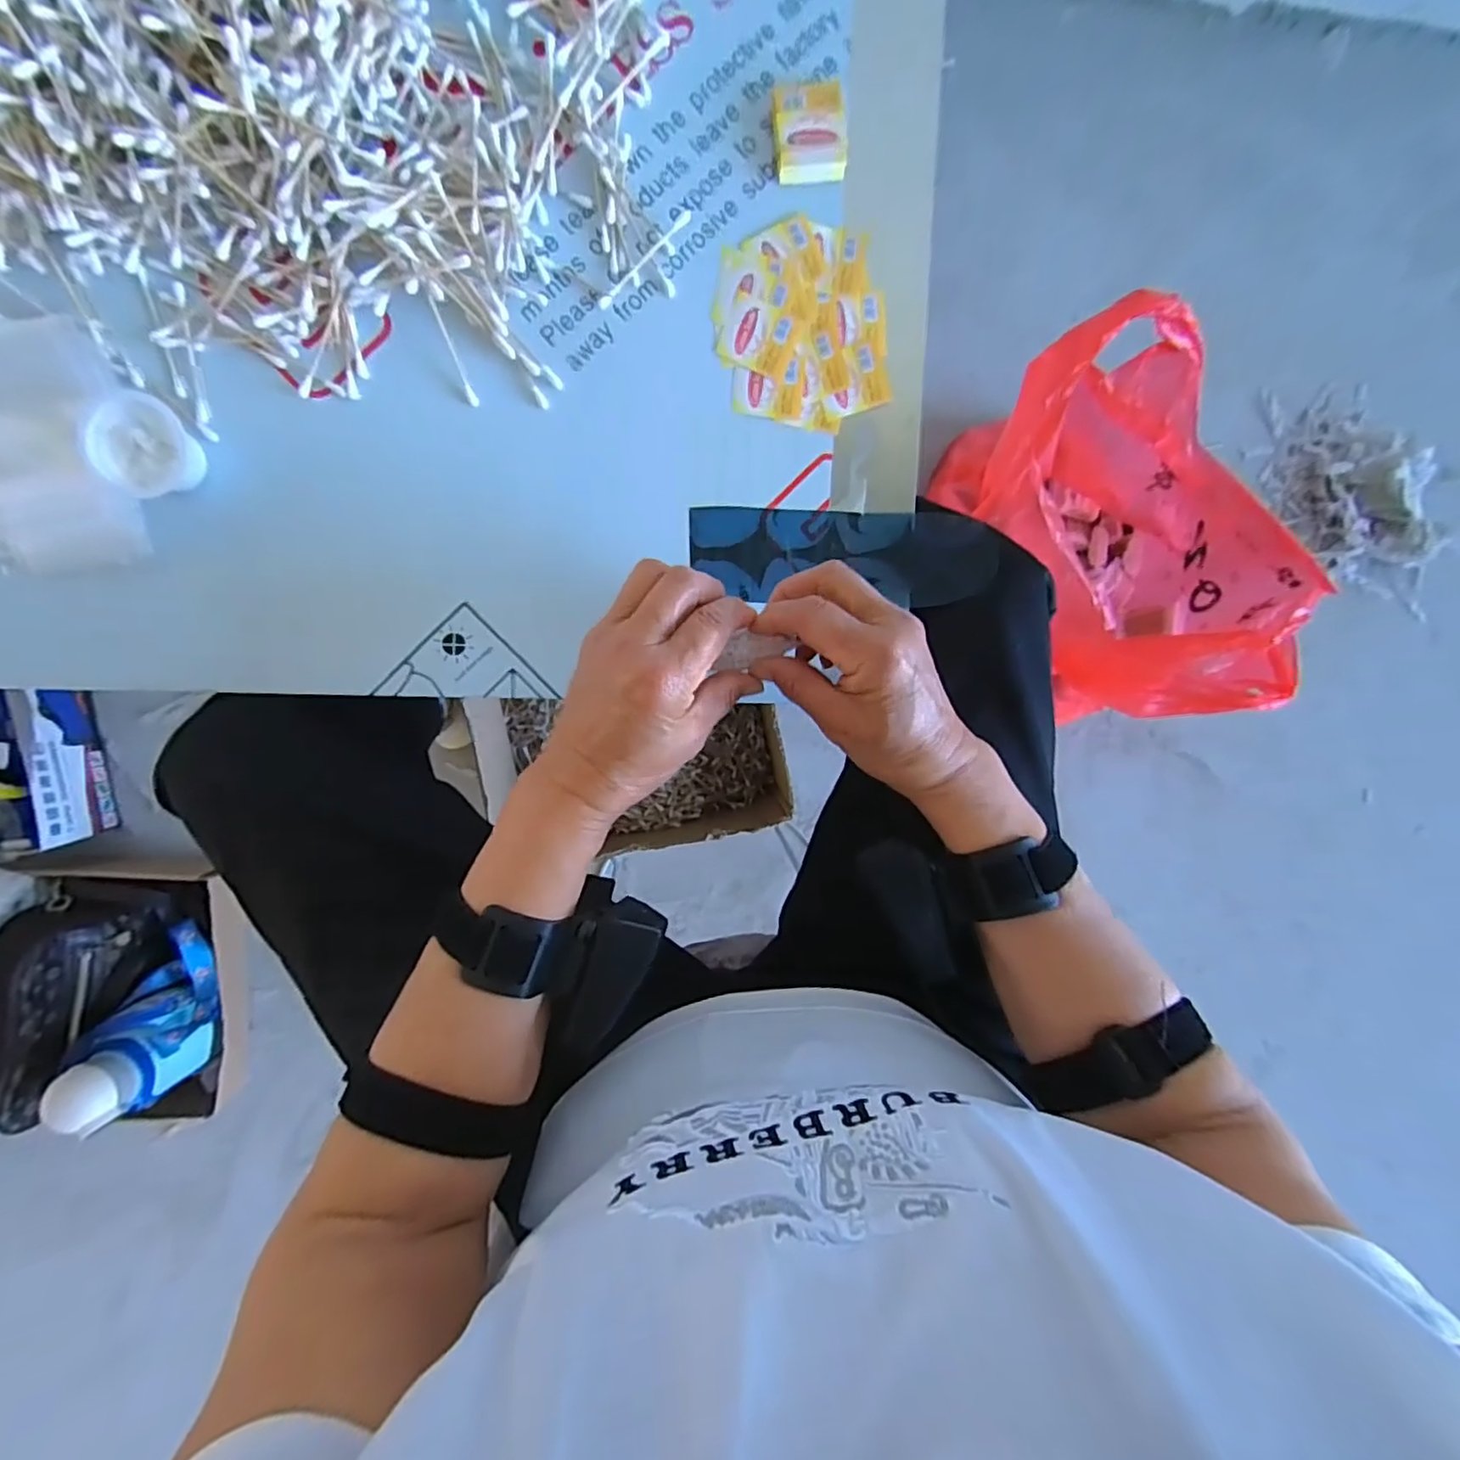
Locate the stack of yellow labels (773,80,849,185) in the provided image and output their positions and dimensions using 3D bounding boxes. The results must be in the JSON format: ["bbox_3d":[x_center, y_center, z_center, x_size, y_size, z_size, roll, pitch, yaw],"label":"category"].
[{"bbox_3d":[0.047,-0.353,0.366,0.042,0.015,0.048,-10,98,-5],"label":"stack of yellow labels"}]

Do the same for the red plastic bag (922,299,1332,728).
[{"bbox_3d":[0.432,-0.219,0.708,0.248,0.288,0.413,-43,98,1],"label":"red plastic bag"}]

